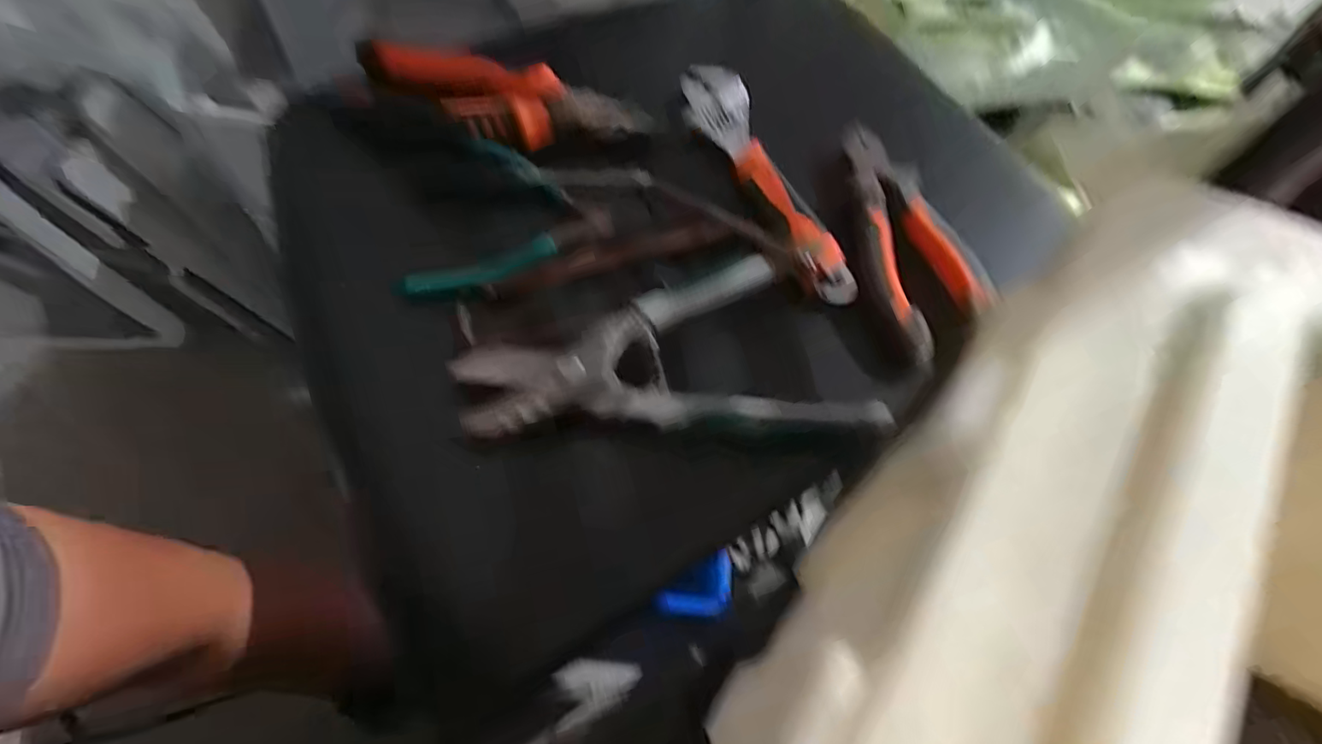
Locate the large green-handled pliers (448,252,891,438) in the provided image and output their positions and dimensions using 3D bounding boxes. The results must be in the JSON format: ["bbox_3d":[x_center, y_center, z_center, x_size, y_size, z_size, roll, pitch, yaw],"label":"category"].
[{"bbox_3d":[0.000,0.004,0.266,0.178,0.018,0.090,-14,63,-7],"label":"large green-handled pliers"}]

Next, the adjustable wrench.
[{"bbox_3d":[0.056,-0.117,0.335,0.042,0.031,0.179,-19,63,-9],"label":"adjustable wrench"}]

